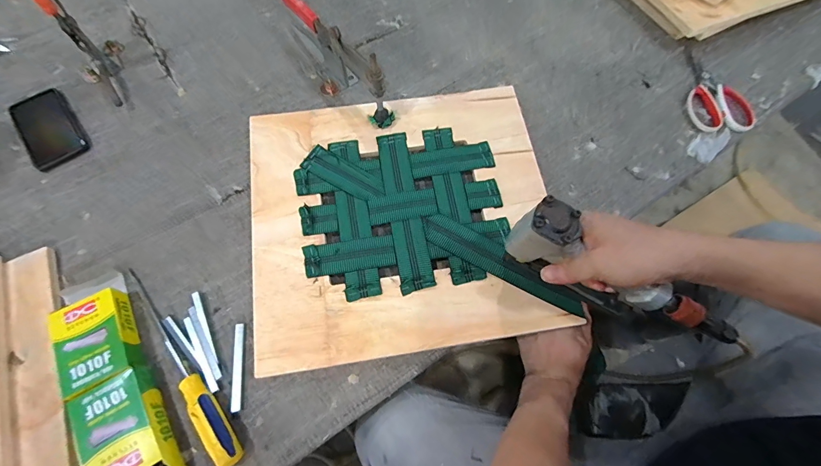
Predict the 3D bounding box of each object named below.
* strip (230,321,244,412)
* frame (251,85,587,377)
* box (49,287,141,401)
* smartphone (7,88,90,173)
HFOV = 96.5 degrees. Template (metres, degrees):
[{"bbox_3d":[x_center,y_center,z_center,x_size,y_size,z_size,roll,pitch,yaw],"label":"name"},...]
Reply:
[{"bbox_3d":[-0.215,0.165,0.453,0.013,0.004,0.101,-8,67,-4],"label":"strip"},{"bbox_3d":[-0.010,-0.036,0.532,0.424,0.012,0.400,-8,67,-4],"label":"frame"},{"bbox_3d":[-0.385,0.133,0.451,0.077,0.035,0.112,-27,70,-11],"label":"box"},{"bbox_3d":[-0.596,-0.172,0.602,0.081,0.006,0.160,-36,72,-14],"label":"smartphone"}]

